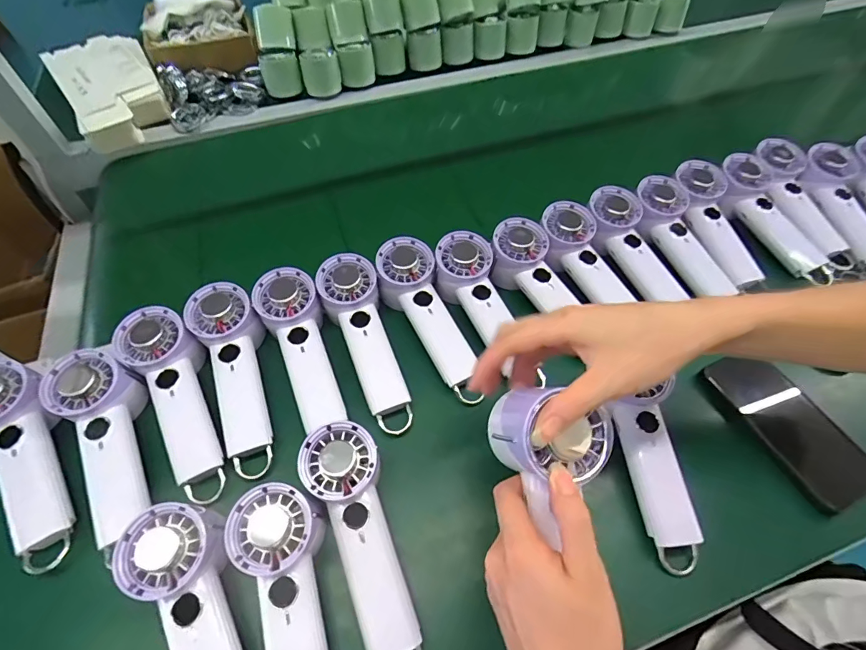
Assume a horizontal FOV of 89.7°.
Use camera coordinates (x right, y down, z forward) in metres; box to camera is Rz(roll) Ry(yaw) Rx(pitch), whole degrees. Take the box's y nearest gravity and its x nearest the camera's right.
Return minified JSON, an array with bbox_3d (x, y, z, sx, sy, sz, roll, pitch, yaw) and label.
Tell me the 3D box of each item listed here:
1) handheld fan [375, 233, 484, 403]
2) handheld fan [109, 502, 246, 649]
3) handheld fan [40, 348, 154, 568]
[{"bbox_3d":[-0.005,-0.006,0.481,0.061,0.048,0.188,-25,76,-16],"label":"handheld fan"},{"bbox_3d":[-0.165,0.227,0.321,0.070,0.046,0.197,-25,76,-16],"label":"handheld fan"},{"bbox_3d":[-0.295,0.105,0.395,0.066,0.040,0.178,-21,73,-13],"label":"handheld fan"}]

